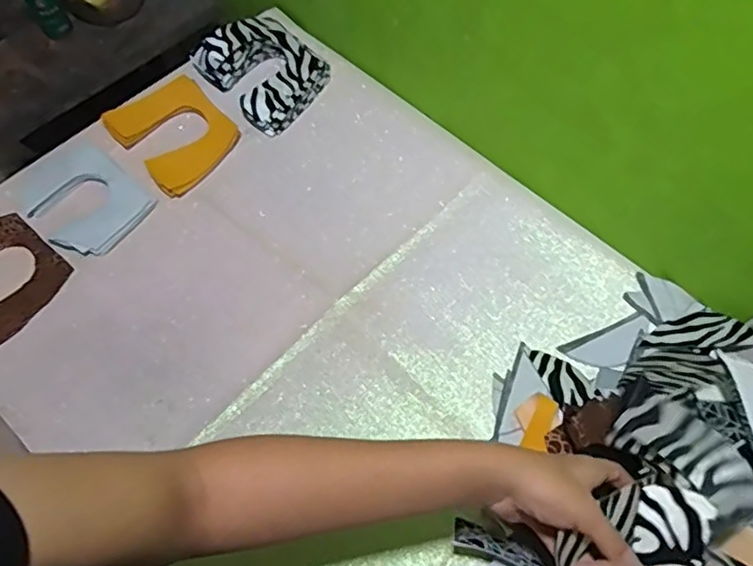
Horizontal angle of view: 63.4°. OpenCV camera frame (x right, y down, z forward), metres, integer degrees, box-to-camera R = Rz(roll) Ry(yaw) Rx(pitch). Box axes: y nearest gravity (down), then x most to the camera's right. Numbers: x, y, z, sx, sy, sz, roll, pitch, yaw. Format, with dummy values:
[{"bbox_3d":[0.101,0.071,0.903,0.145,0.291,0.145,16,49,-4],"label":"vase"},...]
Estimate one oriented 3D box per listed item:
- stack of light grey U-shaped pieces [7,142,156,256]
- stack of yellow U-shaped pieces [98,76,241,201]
[{"bbox_3d":[-0.362,-0.107,0.742,0.154,0.027,0.114,35,69,20],"label":"stack of light grey U-shaped pieces"},{"bbox_3d":[-0.262,-0.197,0.790,0.124,0.013,0.161,-42,75,-15],"label":"stack of yellow U-shaped pieces"}]

